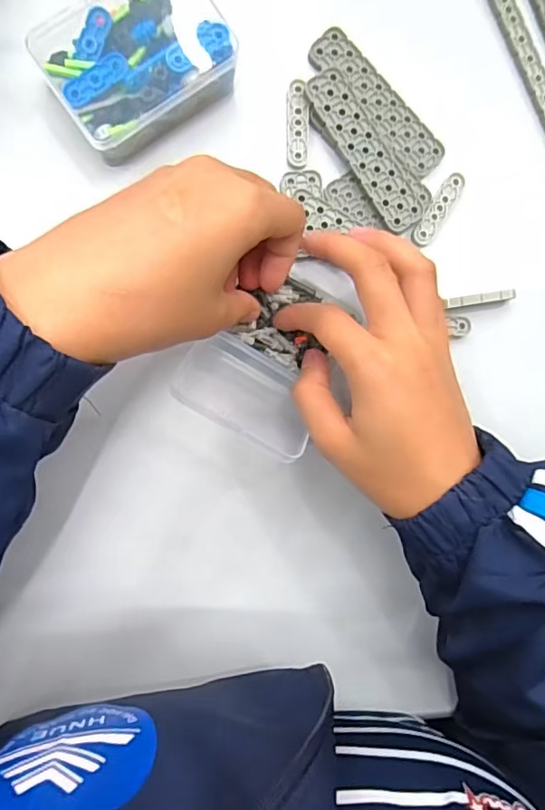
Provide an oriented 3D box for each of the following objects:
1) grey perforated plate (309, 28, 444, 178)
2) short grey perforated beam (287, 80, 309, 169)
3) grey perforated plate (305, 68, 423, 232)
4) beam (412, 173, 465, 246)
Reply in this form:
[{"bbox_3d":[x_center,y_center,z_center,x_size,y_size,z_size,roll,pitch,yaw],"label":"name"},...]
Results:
[{"bbox_3d":[0.063,-0.178,0.318,0.026,0.004,0.098,-45,96,-4],"label":"grey perforated plate"},{"bbox_3d":[0.015,-0.164,0.313,0.013,0.005,0.047,0,92,-7],"label":"short grey perforated beam"},{"bbox_3d":[0.055,-0.148,0.317,0.025,0.007,0.098,-35,95,-5],"label":"grey perforated plate"},{"bbox_3d":[0.102,-0.119,0.328,0.013,0.004,0.047,32,88,-7],"label":"beam"}]

